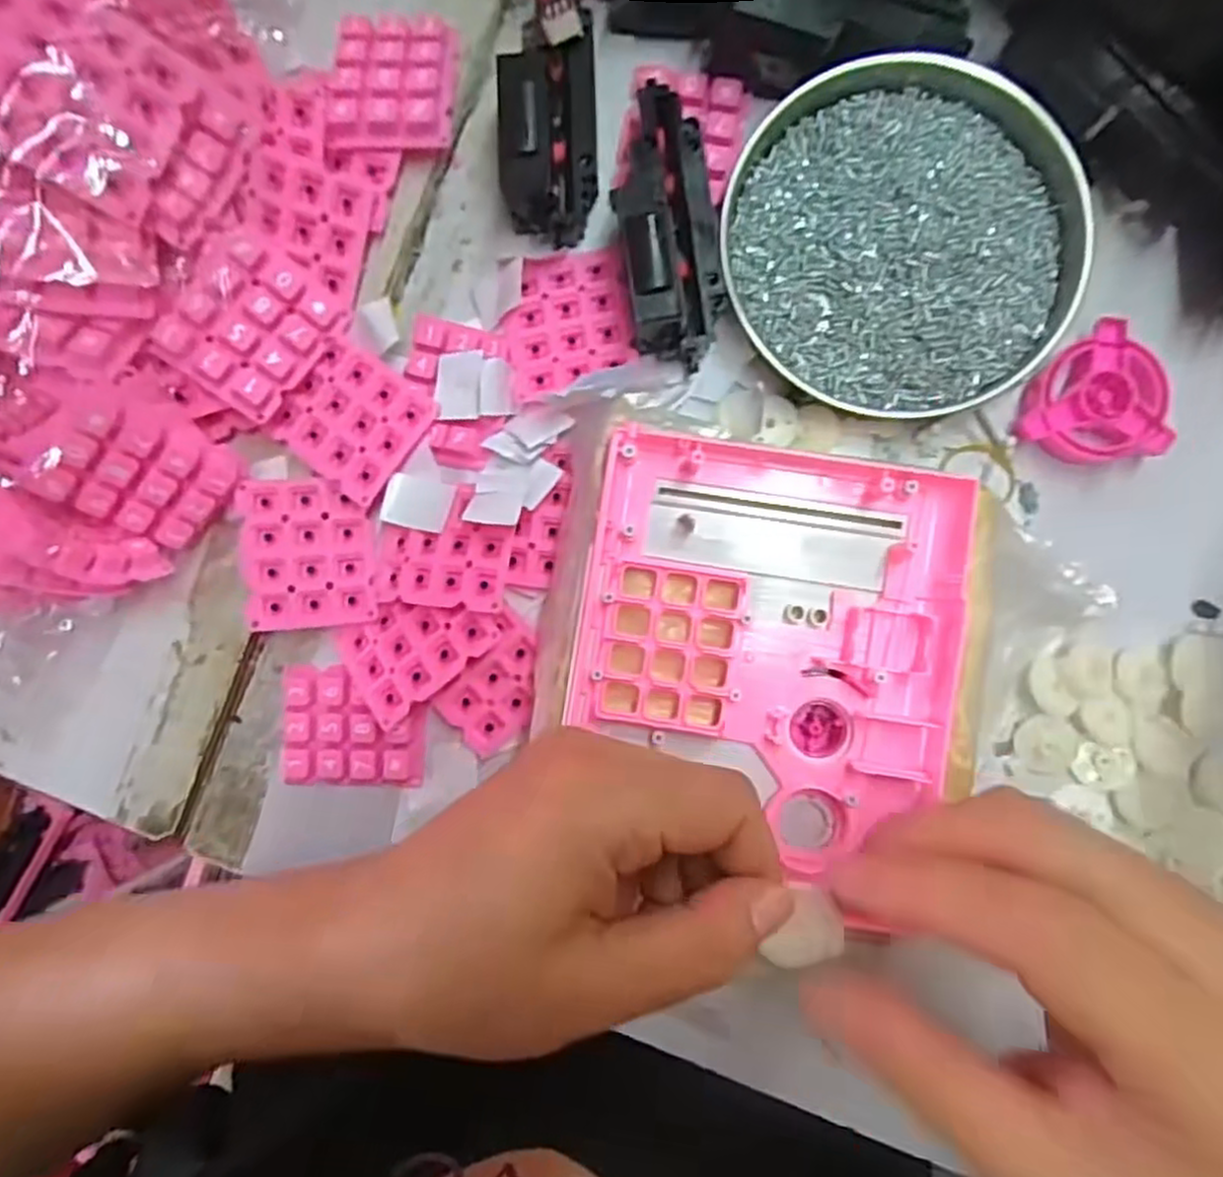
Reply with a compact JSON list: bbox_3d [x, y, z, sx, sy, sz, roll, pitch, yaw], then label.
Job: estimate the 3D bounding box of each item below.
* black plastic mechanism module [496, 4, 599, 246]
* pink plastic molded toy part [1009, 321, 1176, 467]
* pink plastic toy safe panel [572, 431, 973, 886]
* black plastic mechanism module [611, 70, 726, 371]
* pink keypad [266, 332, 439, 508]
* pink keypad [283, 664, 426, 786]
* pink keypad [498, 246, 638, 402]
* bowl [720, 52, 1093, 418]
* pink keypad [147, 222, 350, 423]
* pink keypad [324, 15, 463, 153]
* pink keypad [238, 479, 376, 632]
[{"bbox_3d":[-0.024,-0.179,0.287,0.036,0.038,0.074,0,89,3],"label":"black plastic mechanism module"},{"bbox_3d":[0.189,-0.076,0.287,0.051,0.016,0.053,-8,89,3],"label":"pink plastic molded toy part"},{"bbox_3d":[0.056,0.021,0.265,0.134,0.019,0.145,10,87,3],"label":"pink plastic toy safe panel"},{"bbox_3d":[0.021,-0.139,0.280,0.036,0.034,0.098,-9,89,3],"label":"black plastic mechanism module"},{"bbox_3d":[-0.103,-0.067,0.293,0.050,0.012,0.049,35,91,3],"label":"pink keypad"},{"bbox_3d":[-0.107,0.057,0.299,0.059,0.007,0.048,0,89,3],"label":"pink keypad"},{"bbox_3d":[-0.018,-0.109,0.296,0.051,0.013,0.055,-11,89,2],"label":"pink keypad"},{"bbox_3d":[0.116,-0.139,0.287,0.134,0.023,0.128,0,89,3],"label":"bowl"},{"bbox_3d":[-0.138,-0.102,0.274,0.052,0.013,0.058,37,75,-17],"label":"pink keypad"},{"bbox_3d":[-0.087,-0.202,0.289,0.046,0.012,0.057,2,79,-4],"label":"pink keypad"},{"bbox_3d":[-0.123,-0.014,0.293,0.050,0.014,0.058,-4,89,3],"label":"pink keypad"}]

